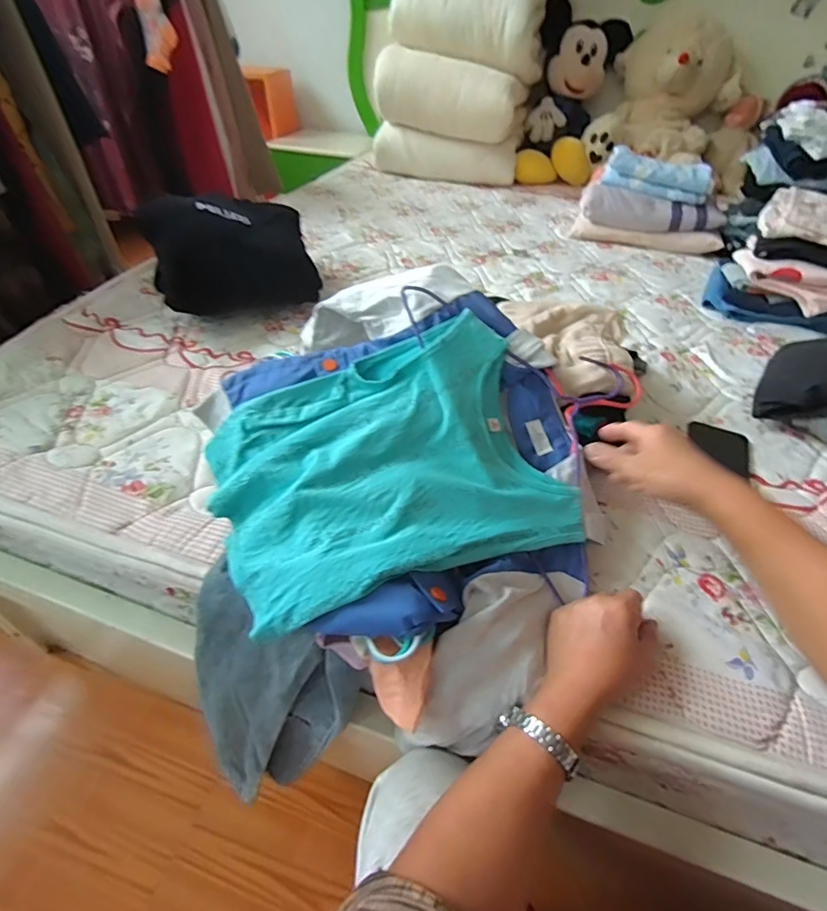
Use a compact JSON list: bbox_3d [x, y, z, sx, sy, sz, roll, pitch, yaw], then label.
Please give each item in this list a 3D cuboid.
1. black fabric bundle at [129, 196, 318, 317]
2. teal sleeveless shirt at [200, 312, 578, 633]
[{"bbox_3d":[-0.325,-0.368,0.874,0.293,0.166,0.179,-22,49,-22],"label":"black fabric bundle"},{"bbox_3d":[-0.010,-0.003,0.488,0.368,0.109,0.250,-16,47,-18],"label":"teal sleeveless shirt"}]

